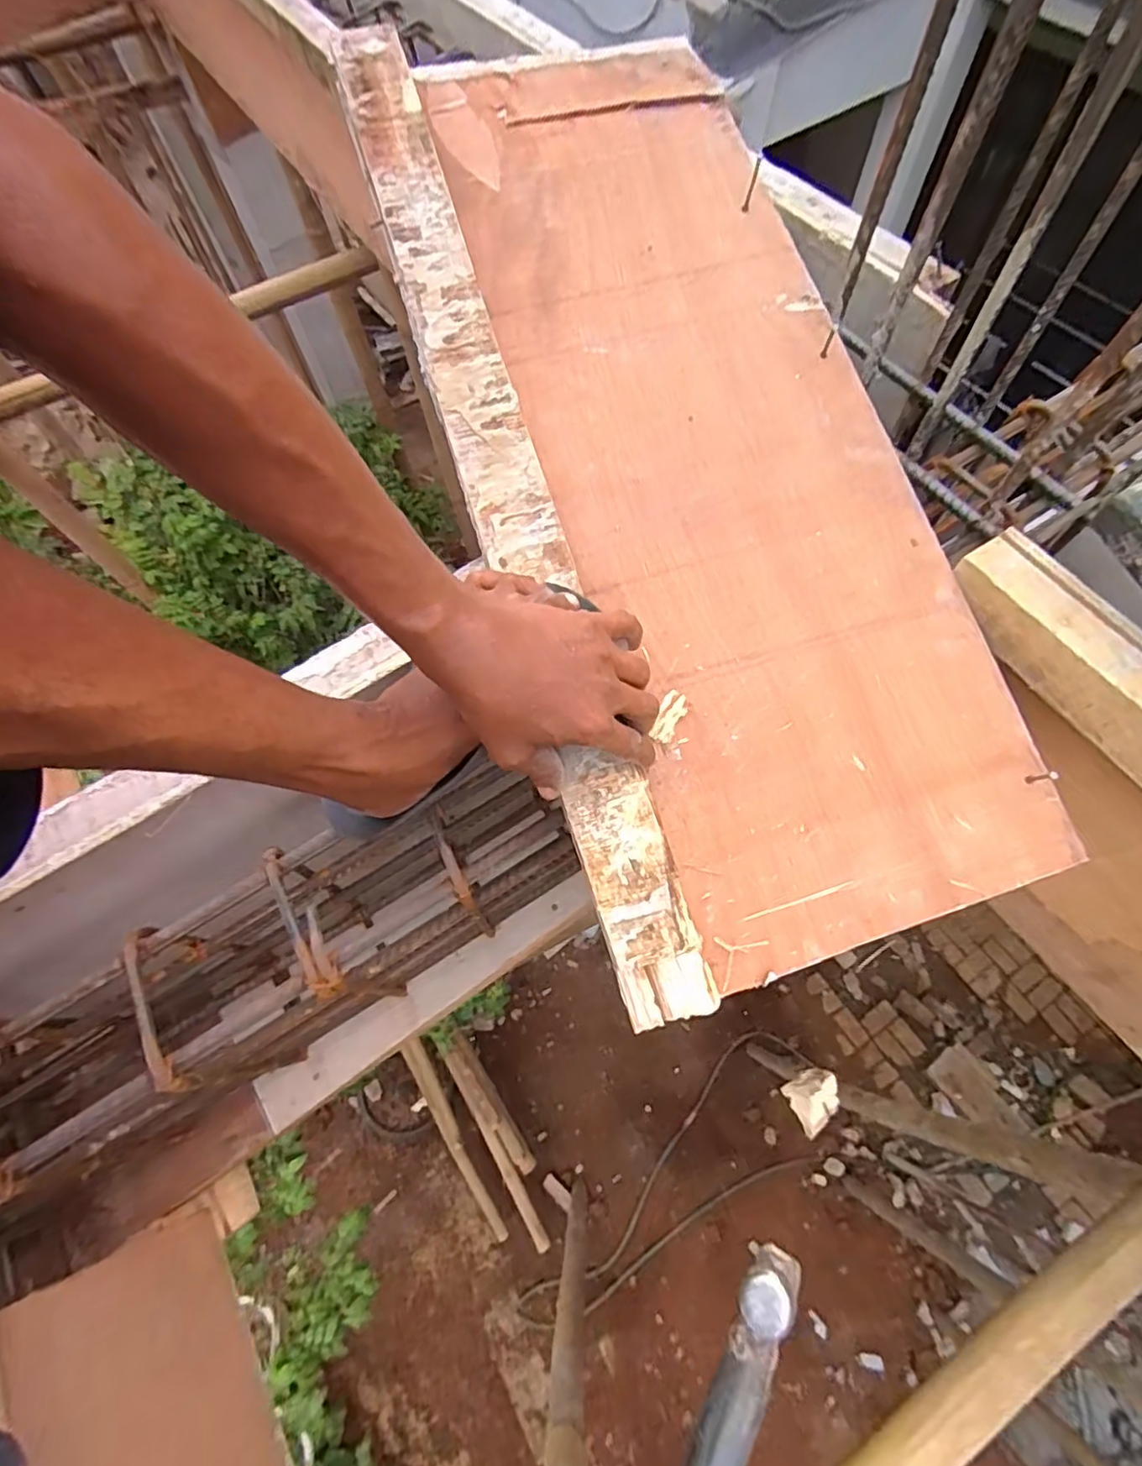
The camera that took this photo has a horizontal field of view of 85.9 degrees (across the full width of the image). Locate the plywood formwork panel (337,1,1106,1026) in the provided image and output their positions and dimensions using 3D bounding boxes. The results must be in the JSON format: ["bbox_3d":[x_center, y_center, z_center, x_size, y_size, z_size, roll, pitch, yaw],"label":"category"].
[{"bbox_3d":[0.084,-0.230,0.485,0.342,0.046,0.792,-15,77,-11],"label":"plywood formwork panel"}]

